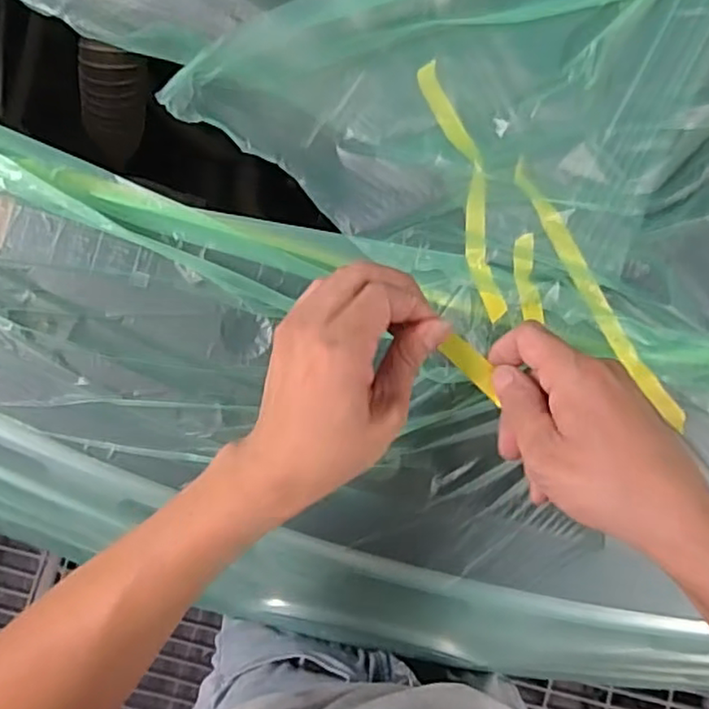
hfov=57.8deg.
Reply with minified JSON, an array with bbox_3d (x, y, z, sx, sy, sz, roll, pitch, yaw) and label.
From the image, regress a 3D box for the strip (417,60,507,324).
[{"bbox_3d":[0.086,-0.122,0.480,0.027,0.027,0.189,-17,87,-9],"label":"strip"}]

